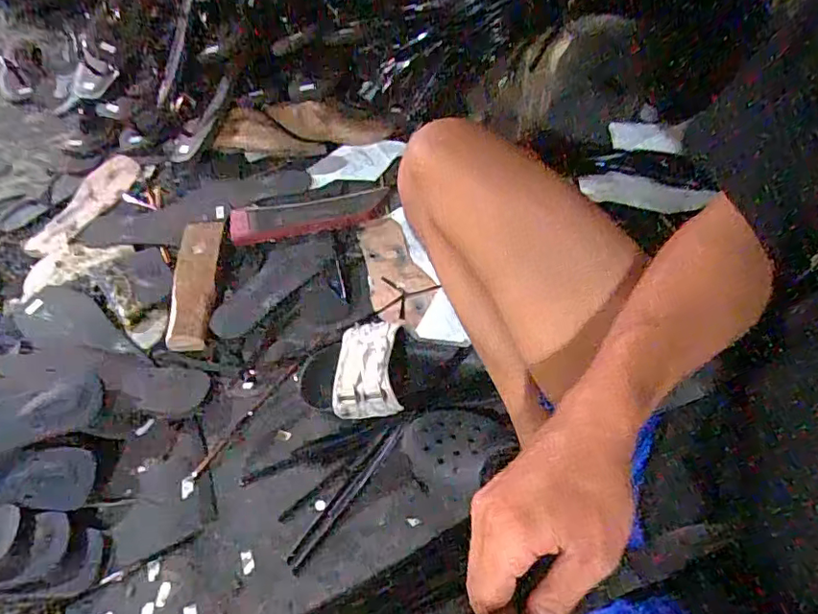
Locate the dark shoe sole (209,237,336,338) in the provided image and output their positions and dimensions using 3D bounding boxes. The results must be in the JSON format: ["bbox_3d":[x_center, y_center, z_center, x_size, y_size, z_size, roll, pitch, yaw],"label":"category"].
[{"bbox_3d":[-0.193,-0.037,0.794,0.067,0.022,0.205,38,65,24],"label":"dark shoe sole"}]

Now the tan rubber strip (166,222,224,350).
[{"bbox_3d":[-0.303,-0.039,0.793,0.057,0.022,0.209,-2,56,1],"label":"tan rubber strip"}]

